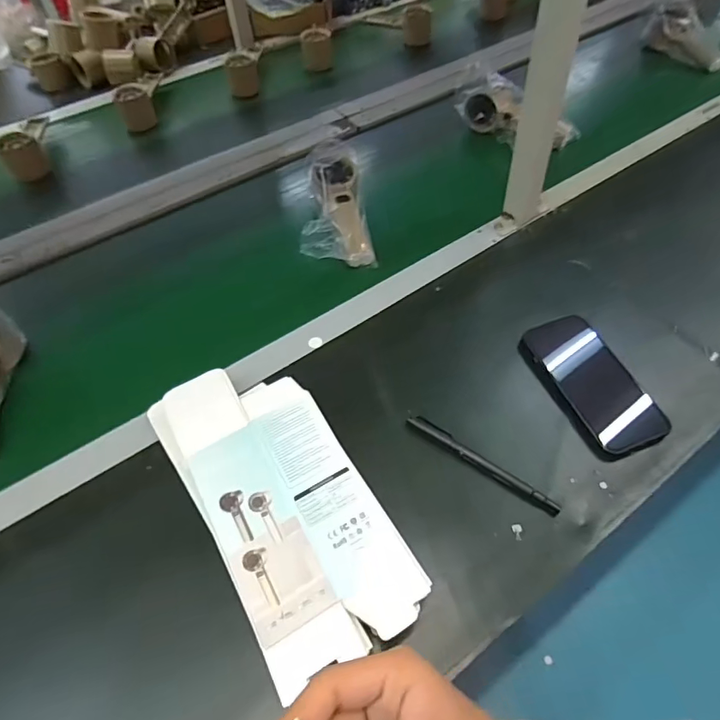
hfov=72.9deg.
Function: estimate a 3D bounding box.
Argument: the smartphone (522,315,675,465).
[{"bbox_3d":[0.223,0.021,0.474,0.076,0.011,0.149,-23,59,-3],"label":"smartphone"}]

